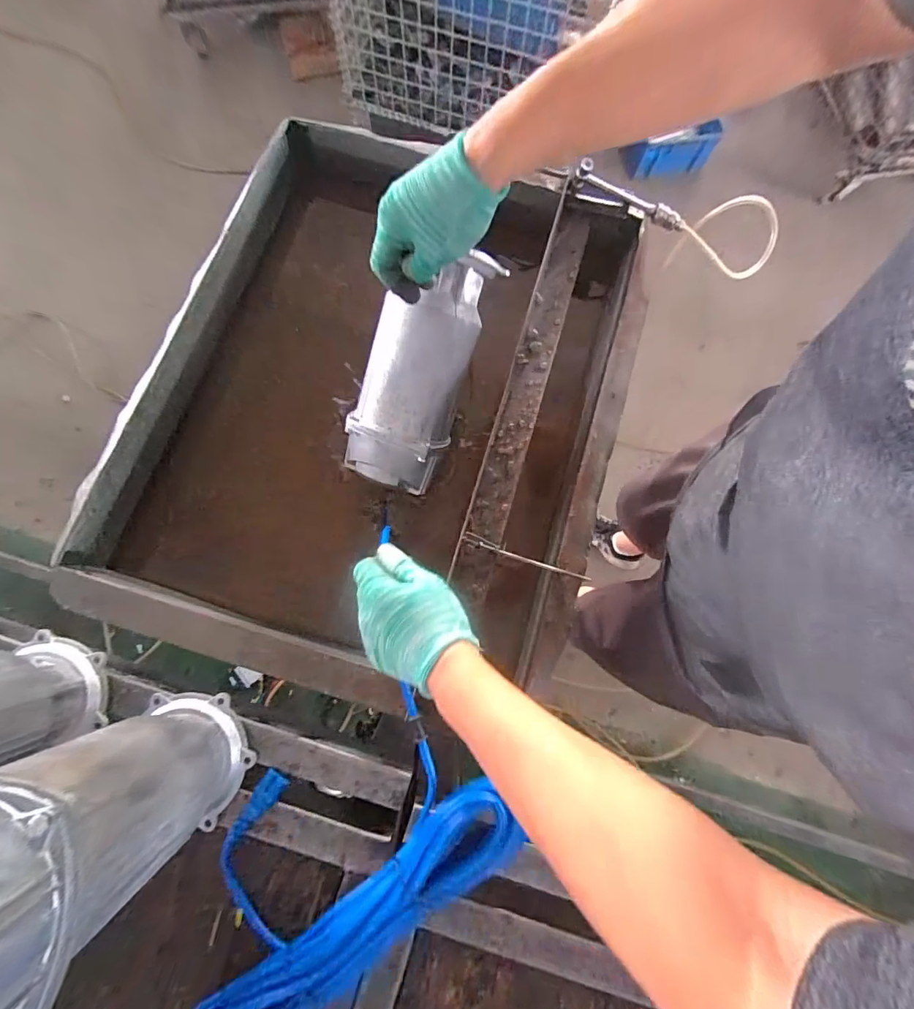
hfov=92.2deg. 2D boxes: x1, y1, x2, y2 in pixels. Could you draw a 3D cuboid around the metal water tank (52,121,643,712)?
[{"bbox_3d":[-0.099,-0.144,0.657,0.565,0.209,0.739,17,78,1],"label":"metal water tank"}]

